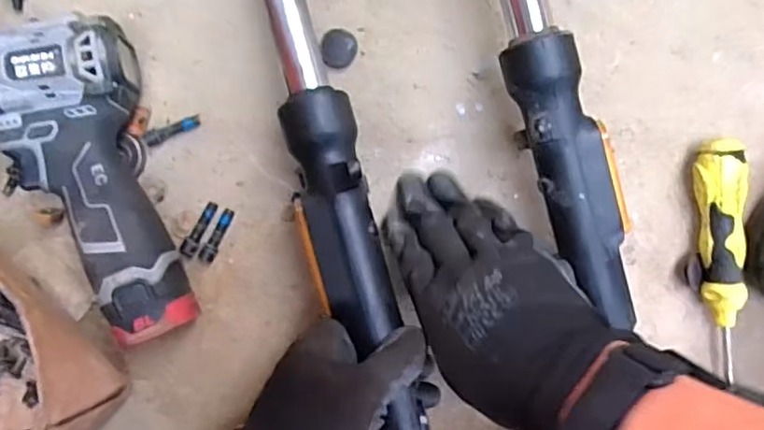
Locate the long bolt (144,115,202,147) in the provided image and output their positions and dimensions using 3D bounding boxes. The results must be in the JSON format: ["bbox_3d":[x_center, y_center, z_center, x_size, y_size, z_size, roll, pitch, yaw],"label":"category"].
[{"bbox_3d":[-0.137,-0.056,0.416,0.038,0.006,0.009,-23,92,-1],"label":"long bolt"}]

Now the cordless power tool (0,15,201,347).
[{"bbox_3d":[-0.188,-0.018,0.392,0.102,0.055,0.196,-14,95,0],"label":"cordless power tool"}]

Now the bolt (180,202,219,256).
[{"bbox_3d":[-0.120,0.009,0.417,0.009,0.007,0.038,27,90,-2],"label":"bolt"}]

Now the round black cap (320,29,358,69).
[{"bbox_3d":[-0.028,-0.110,0.418,0.022,0.008,0.024,0,91,-2],"label":"round black cap"}]

